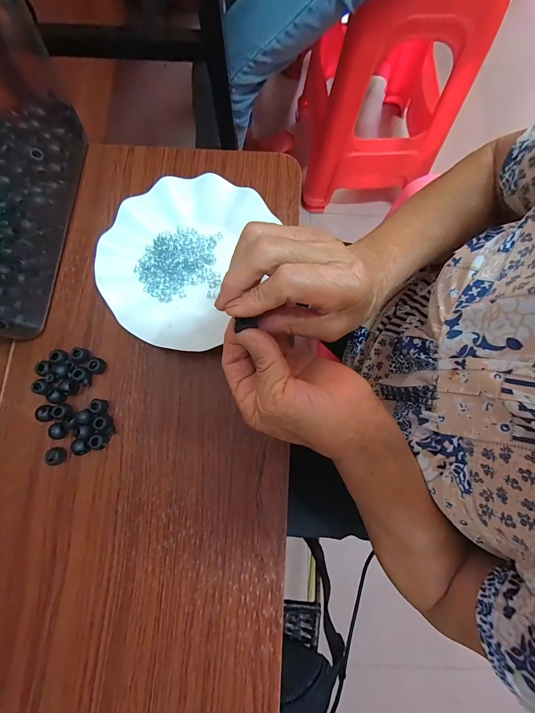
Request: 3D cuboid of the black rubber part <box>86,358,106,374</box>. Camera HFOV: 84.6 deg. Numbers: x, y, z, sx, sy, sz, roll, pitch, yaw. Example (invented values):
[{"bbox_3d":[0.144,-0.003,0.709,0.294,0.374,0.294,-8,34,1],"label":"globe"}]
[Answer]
[{"bbox_3d":[-0.171,0.009,0.293,0.014,0.015,0.014,0,77,1],"label":"black rubber part"}]

